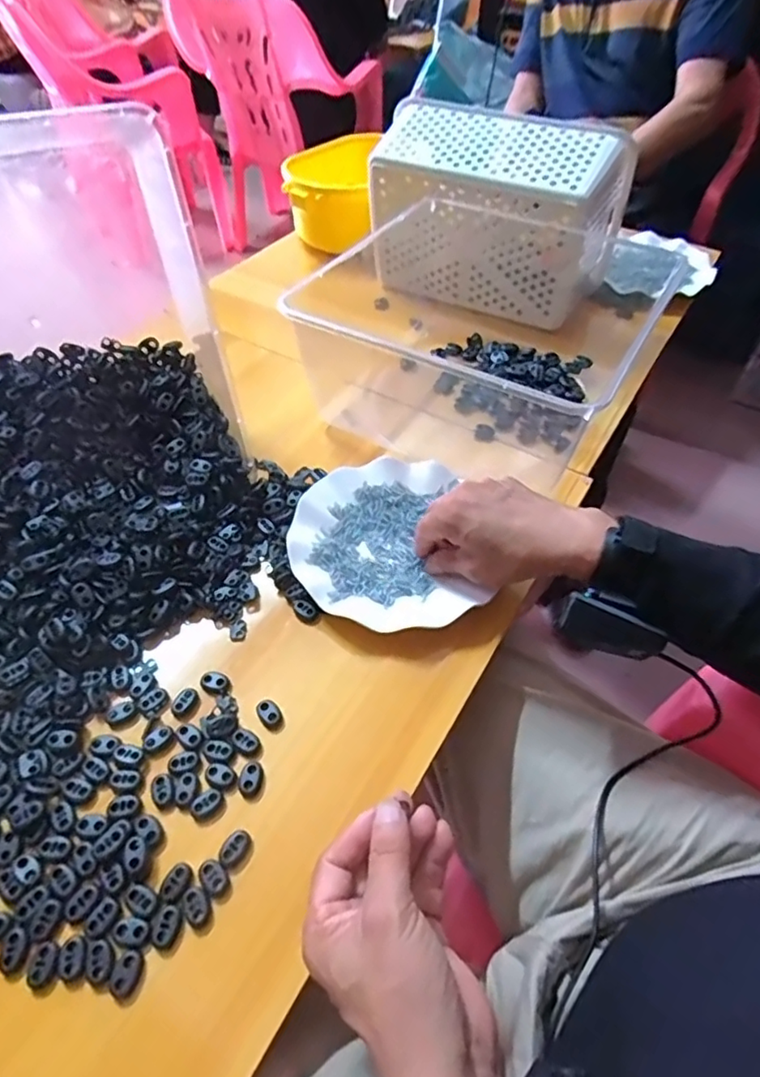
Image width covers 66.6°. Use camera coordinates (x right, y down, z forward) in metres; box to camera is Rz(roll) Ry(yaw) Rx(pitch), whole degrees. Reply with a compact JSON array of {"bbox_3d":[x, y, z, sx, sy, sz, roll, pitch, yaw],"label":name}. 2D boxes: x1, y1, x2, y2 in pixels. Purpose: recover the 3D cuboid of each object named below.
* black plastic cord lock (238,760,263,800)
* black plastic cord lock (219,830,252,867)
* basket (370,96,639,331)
[{"bbox_3d":[-0.087,0.162,0.389,0.015,0.005,0.023,10,51,8],"label":"black plastic cord lock"},{"bbox_3d":[-0.091,0.194,0.363,0.014,0.007,0.021,25,55,20],"label":"black plastic cord lock"},{"bbox_3d":[0.138,-0.398,0.724,0.274,0.189,0.147,27,56,21],"label":"basket"}]

